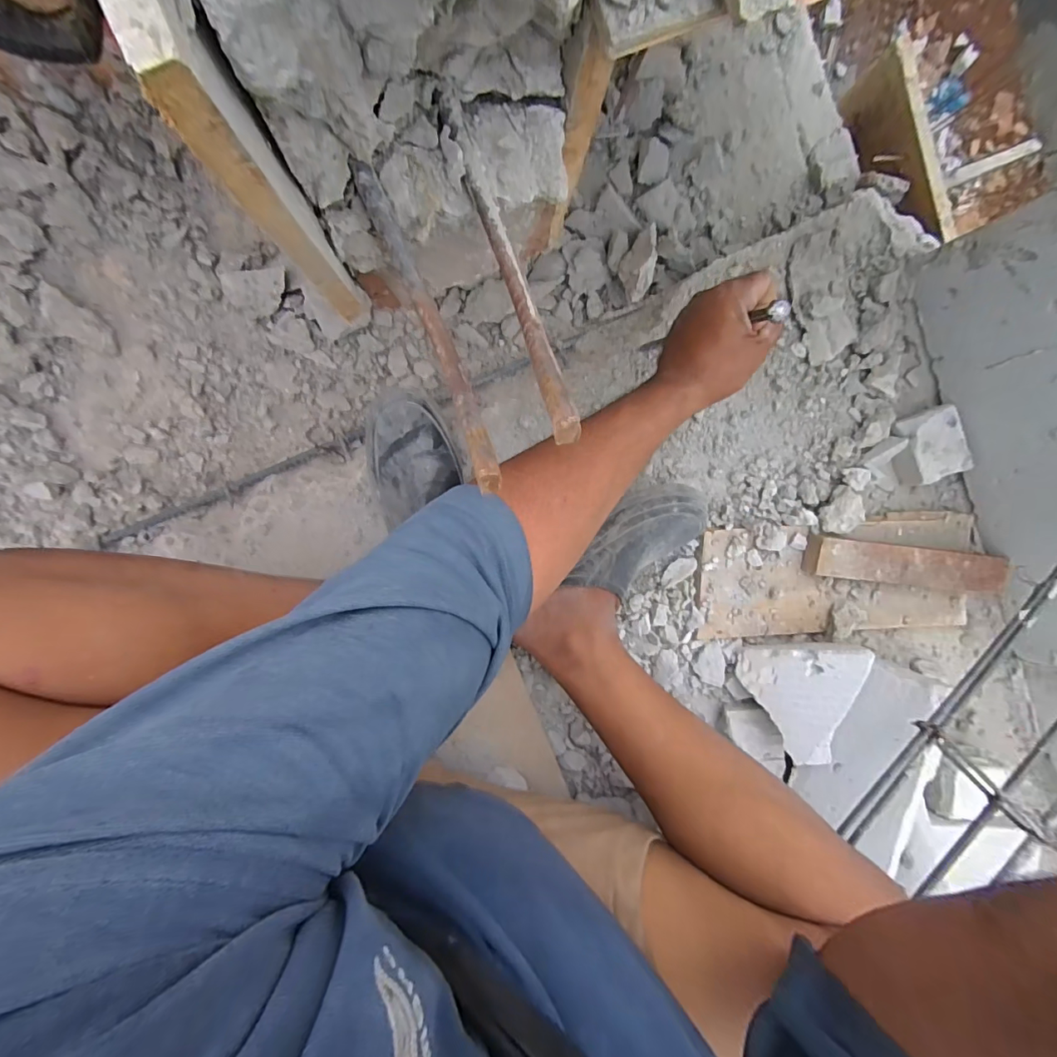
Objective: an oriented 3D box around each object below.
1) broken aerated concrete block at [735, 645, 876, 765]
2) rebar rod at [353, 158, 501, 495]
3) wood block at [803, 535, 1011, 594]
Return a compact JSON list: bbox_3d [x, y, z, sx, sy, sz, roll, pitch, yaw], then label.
[{"bbox_3d":[0.355,0.219,0.595,0.133,0.038,0.134,-5,84,30],"label":"broken aerated concrete block"},{"bbox_3d":[-0.040,-0.083,0.206,0.016,0.051,0.154,-21,72,-6],"label":"rebar rod"},{"bbox_3d":[0.528,0.052,0.630,0.301,0.027,0.053,7,93,-8],"label":"wood block"}]

